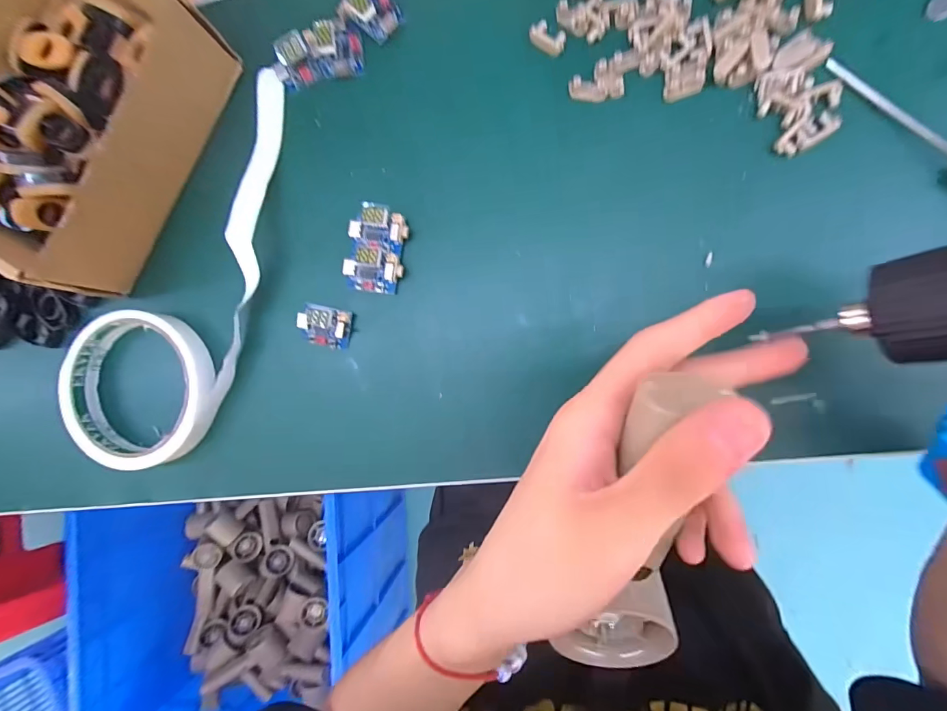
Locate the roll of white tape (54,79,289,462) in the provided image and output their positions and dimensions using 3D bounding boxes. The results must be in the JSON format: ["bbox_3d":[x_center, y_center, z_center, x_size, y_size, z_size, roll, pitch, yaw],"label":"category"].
[{"bbox_3d":[-0.167,-0.053,0.246,0.090,0.023,0.241,22,94,9],"label":"roll of white tape"}]

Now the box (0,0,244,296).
[{"bbox_3d":[-0.237,-0.141,0.239,0.153,0.054,0.162,33,95,8],"label":"box"}]

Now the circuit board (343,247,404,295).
[{"bbox_3d":[-0.056,-0.046,0.234,0.033,0.015,0.022,9,92,10],"label":"circuit board"}]

